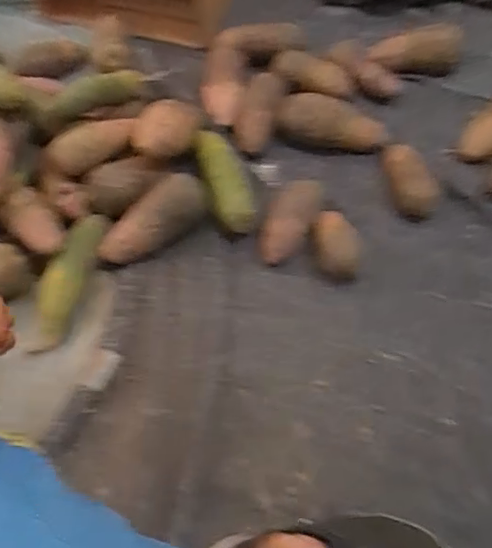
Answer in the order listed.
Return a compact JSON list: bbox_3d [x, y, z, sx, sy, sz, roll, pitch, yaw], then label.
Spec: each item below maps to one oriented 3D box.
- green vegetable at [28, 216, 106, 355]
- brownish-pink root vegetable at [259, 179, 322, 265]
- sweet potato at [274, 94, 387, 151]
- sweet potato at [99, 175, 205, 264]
[{"bbox_3d":[-0.239,0.008,0.753,0.053,0.048,0.209,14,72,8],"label":"green vegetable"},{"bbox_3d":[0.065,-0.080,0.796,0.065,0.046,0.142,19,60,13],"label":"brownish-pink root vegetable"},{"bbox_3d":[0.137,-0.235,0.872,0.169,0.055,0.059,12,59,9],"label":"sweet potato"},{"bbox_3d":[-0.127,-0.074,0.773,0.161,0.051,0.072,-40,65,-21],"label":"sweet potato"}]

